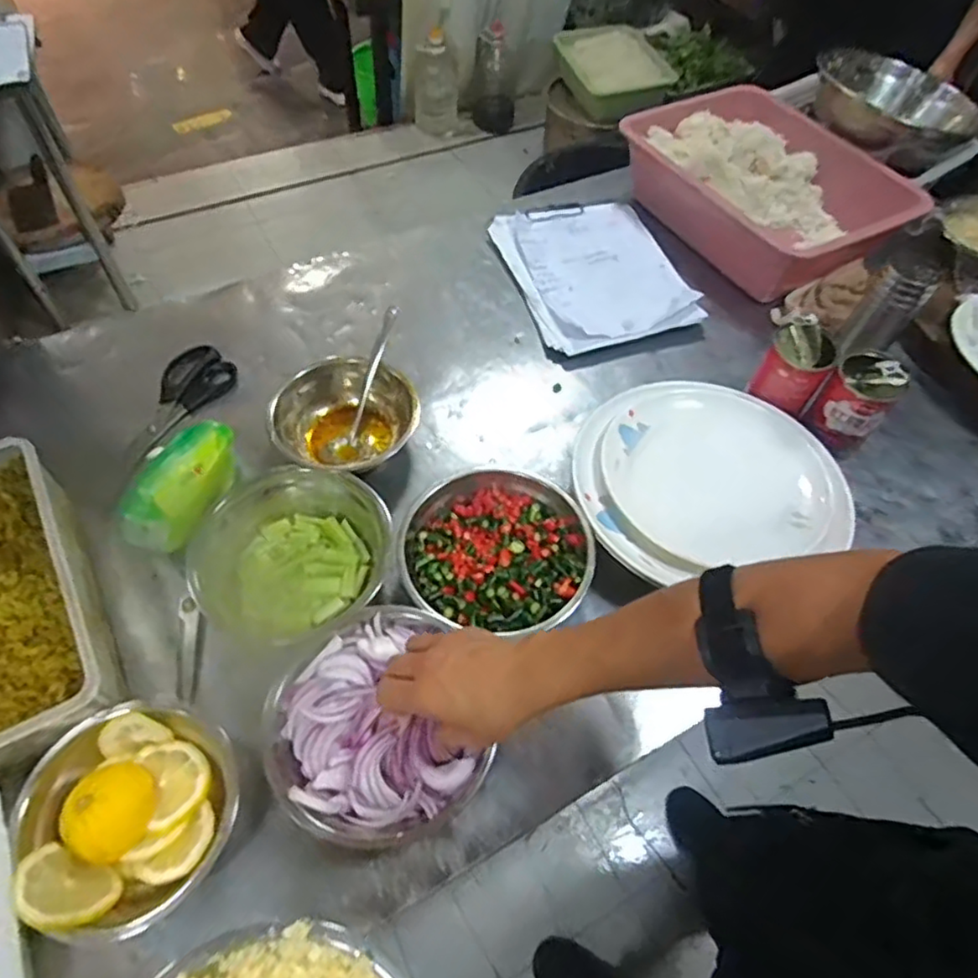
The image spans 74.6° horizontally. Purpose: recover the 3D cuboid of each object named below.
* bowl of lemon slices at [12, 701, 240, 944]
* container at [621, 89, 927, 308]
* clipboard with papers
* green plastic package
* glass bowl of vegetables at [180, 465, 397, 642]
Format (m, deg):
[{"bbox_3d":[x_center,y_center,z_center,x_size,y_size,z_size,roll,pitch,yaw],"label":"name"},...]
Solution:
[{"bbox_3d":[-0.278,0.252,0.507,0.152,0.060,0.158,2,57,-3],"label":"bowl of lemon slices"},{"bbox_3d":[0.395,-0.436,0.954,0.280,0.128,0.342,-30,64,-21],"label":"container"},{"bbox_3d":[0.146,-0.309,0.906,0.233,0.032,0.312,-14,59,-13],"label":"clipboard with papers"},{"bbox_3d":[-0.303,0.003,0.648,0.067,0.071,0.134,27,59,13],"label":"green plastic package"},{"bbox_3d":[-0.181,0.055,0.615,0.143,0.089,0.165,22,58,10],"label":"glass bowl of vegetables"}]

